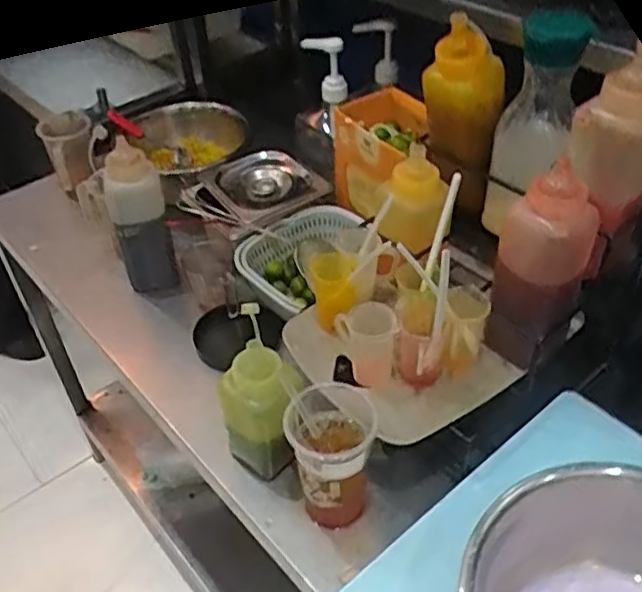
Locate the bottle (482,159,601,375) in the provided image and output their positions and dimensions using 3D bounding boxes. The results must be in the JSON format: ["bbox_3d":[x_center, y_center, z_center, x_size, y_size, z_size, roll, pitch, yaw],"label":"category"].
[{"bbox_3d":[0.234,-0.018,0.728,0.082,0.226,0.090,-21,45,-19],"label":"bottle"}]

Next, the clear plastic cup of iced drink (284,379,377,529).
[{"bbox_3d":[0.011,0.171,0.733,0.088,0.140,0.114,-9,43,-6],"label":"clear plastic cup of iced drink"}]

